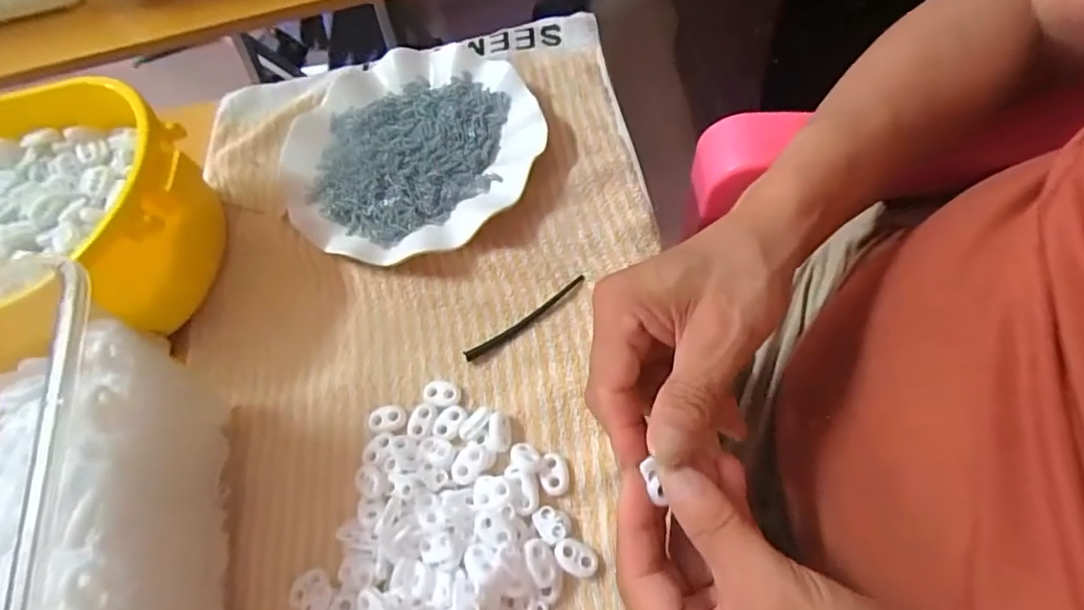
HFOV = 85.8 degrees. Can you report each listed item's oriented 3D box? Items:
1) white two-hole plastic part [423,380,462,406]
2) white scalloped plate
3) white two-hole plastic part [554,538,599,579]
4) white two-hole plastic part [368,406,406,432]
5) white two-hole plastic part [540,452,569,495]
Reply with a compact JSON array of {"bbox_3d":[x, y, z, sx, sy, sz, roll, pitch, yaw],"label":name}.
[{"bbox_3d":[-0.059,0.052,0.342,0.022,0.008,0.015,-3,64,9],"label":"white two-hole plastic part"},{"bbox_3d":[-0.092,-0.113,0.412,0.177,0.027,0.181,-4,63,8],"label":"white scalloped plate"},{"bbox_3d":[0.017,0.126,0.290,0.022,0.006,0.015,21,70,19],"label":"white two-hole plastic part"},{"bbox_3d":[-0.090,0.066,0.340,0.022,0.005,0.015,-13,62,4],"label":"white two-hole plastic part"},{"bbox_3d":[0.007,0.090,0.310,0.015,0.009,0.022,-8,63,7],"label":"white two-hole plastic part"}]

